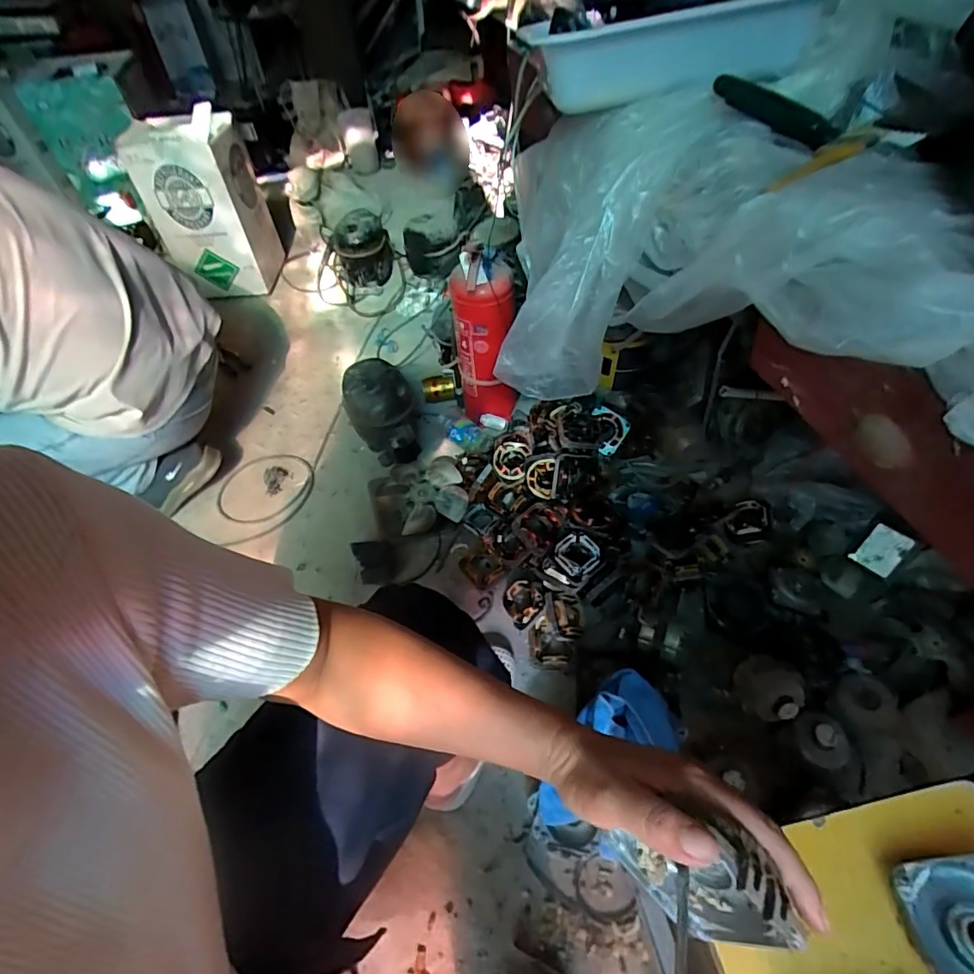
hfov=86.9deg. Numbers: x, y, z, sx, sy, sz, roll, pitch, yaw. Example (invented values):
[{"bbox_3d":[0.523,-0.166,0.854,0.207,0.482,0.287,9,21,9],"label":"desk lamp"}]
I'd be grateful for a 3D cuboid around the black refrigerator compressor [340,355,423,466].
[{"bbox_3d":[-0.232,-0.155,1.159,0.145,0.173,0.214,-17,53,-11],"label":"black refrigerator compressor"}]

